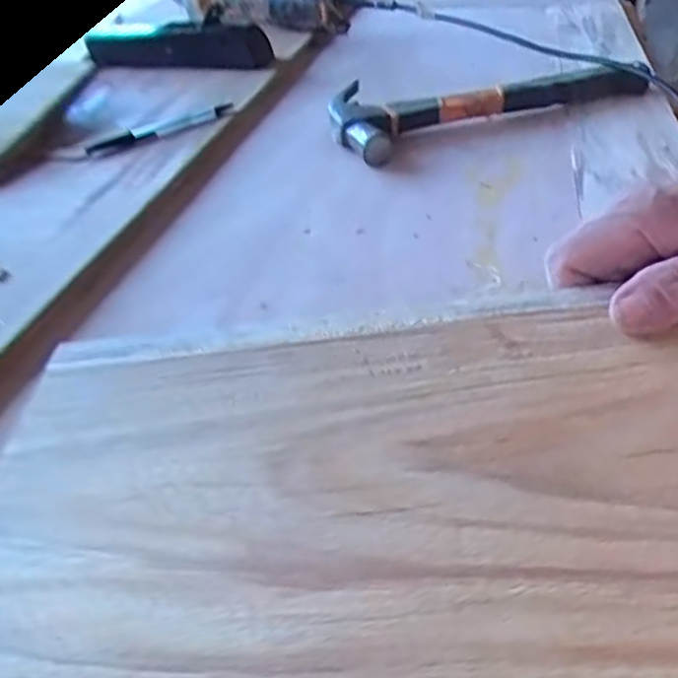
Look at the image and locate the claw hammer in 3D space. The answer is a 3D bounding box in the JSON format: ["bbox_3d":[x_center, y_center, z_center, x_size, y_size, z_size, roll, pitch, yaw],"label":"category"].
[{"bbox_3d":[0.129,-0.230,0.675,0.319,0.031,0.126,-20,37,-22],"label":"claw hammer"}]

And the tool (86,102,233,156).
[{"bbox_3d":[-0.155,-0.188,0.638,0.150,0.014,0.017,-33,44,-31],"label":"tool"}]

